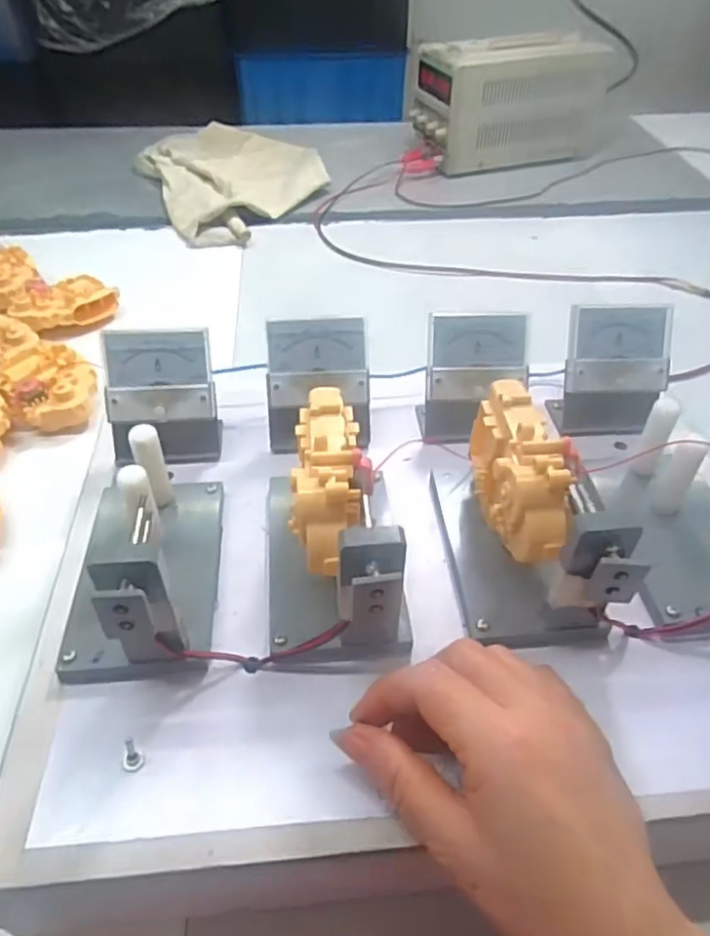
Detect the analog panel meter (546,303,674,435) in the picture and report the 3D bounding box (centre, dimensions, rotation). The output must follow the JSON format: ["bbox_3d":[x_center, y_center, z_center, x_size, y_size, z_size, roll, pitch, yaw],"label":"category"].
[{"bbox_3d":[0.171,-0.063,0.425,0.067,0.075,0.047,0,44,-1],"label":"analog panel meter"}]

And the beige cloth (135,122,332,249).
[{"bbox_3d":[-0.179,-0.439,0.958,0.251,0.031,0.436,-19,47,-19],"label":"beige cloth"}]

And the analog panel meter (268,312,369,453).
[{"bbox_3d":[-0.023,-0.052,0.409,0.063,0.069,0.046,-2,44,-2],"label":"analog panel meter"}]

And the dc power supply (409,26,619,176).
[{"bbox_3d":[0.239,-0.563,0.998,0.286,0.159,0.107,-13,45,-13],"label":"dc power supply"}]

